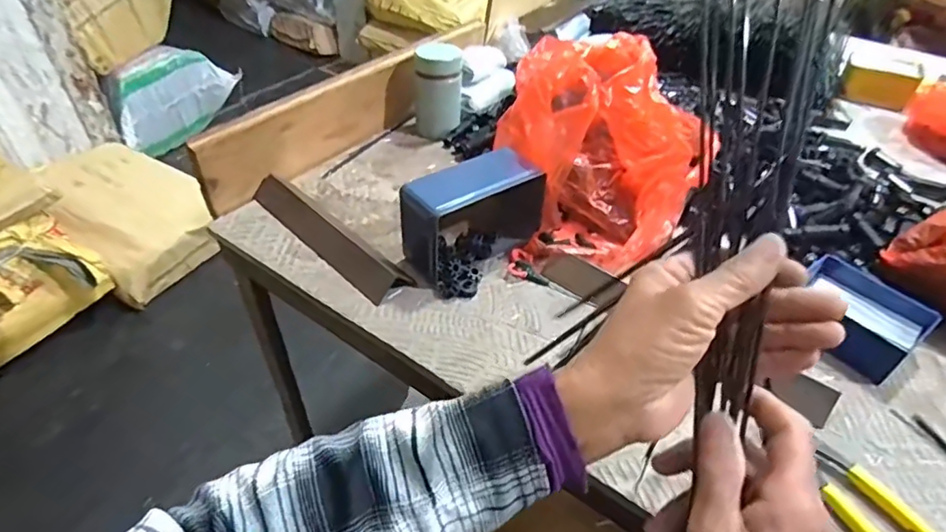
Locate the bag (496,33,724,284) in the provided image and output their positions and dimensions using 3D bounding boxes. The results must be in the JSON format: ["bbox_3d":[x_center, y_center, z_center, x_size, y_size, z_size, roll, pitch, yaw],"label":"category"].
[{"bbox_3d":[0.129,-0.130,0.608,0.162,0.170,0.175,-6,43,-9],"label":"bag"}]

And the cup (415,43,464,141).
[{"bbox_3d":[-0.049,-0.245,0.766,0.065,0.110,0.062,2,42,-1],"label":"cup"}]

